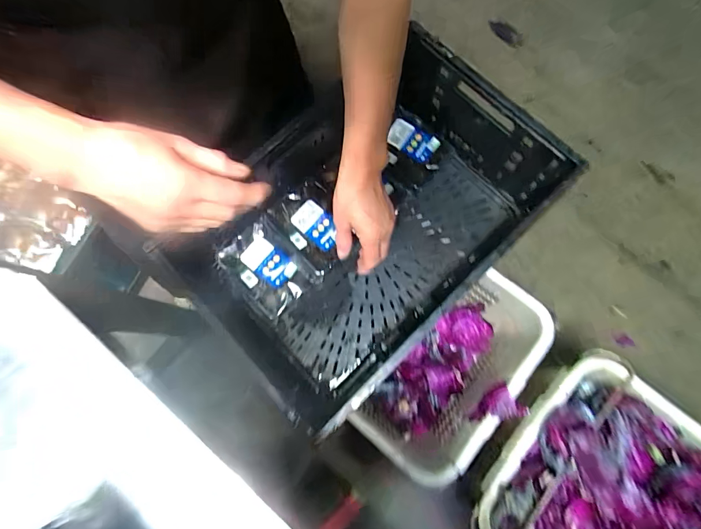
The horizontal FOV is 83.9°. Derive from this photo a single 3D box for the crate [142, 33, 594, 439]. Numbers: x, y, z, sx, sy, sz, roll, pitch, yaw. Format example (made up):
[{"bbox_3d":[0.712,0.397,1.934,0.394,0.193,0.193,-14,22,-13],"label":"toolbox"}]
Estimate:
[{"bbox_3d":[0.028,-0.060,0.704,0.576,0.244,0.386,-44,80,-8],"label":"crate"}]

